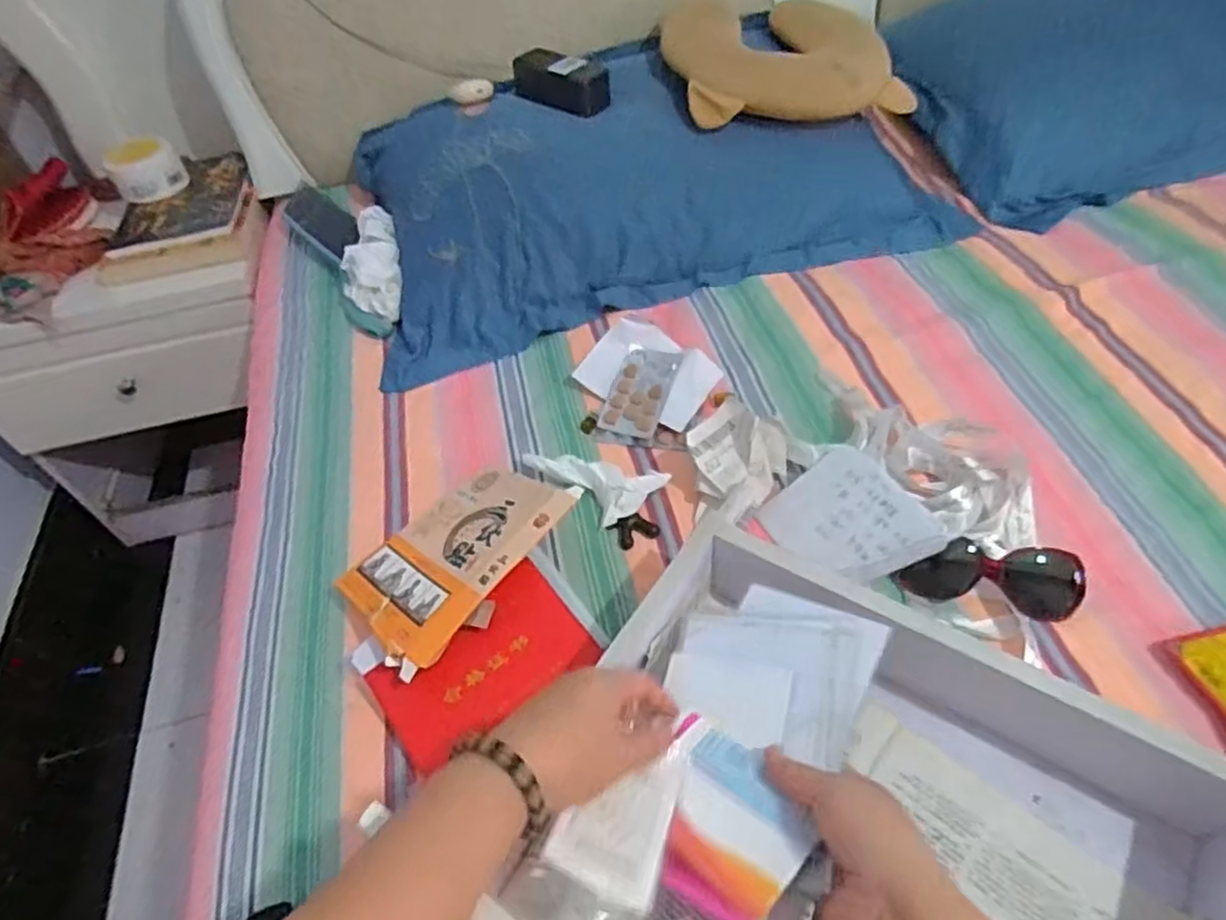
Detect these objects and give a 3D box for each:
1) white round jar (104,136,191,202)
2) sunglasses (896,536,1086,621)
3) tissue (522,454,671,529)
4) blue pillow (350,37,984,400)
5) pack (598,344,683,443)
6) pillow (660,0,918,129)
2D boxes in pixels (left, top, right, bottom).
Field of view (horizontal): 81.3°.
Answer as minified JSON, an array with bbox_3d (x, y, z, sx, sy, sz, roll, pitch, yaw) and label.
[{"bbox_3d":[-0.677,-0.422,1.043,0.094,0.068,0.078,-29,53,-17],"label":"white round jar"},{"bbox_3d":[0.306,0.098,0.587,0.141,0.042,0.062,2,51,9],"label":"sunglasses"},{"bbox_3d":[-0.016,0.013,0.683,0.114,0.025,0.076,34,61,29],"label":"tissue"},{"bbox_3d":[0.041,-0.372,0.921,0.723,0.132,0.418,-15,50,-6],"label":"blue pillow"},{"bbox_3d":[0.029,-0.072,0.750,0.061,0.004,0.101,16,73,16],"label":"pack"},{"bbox_3d":[0.217,-0.552,0.954,0.305,0.078,0.292,-9,50,0],"label":"pillow"}]

